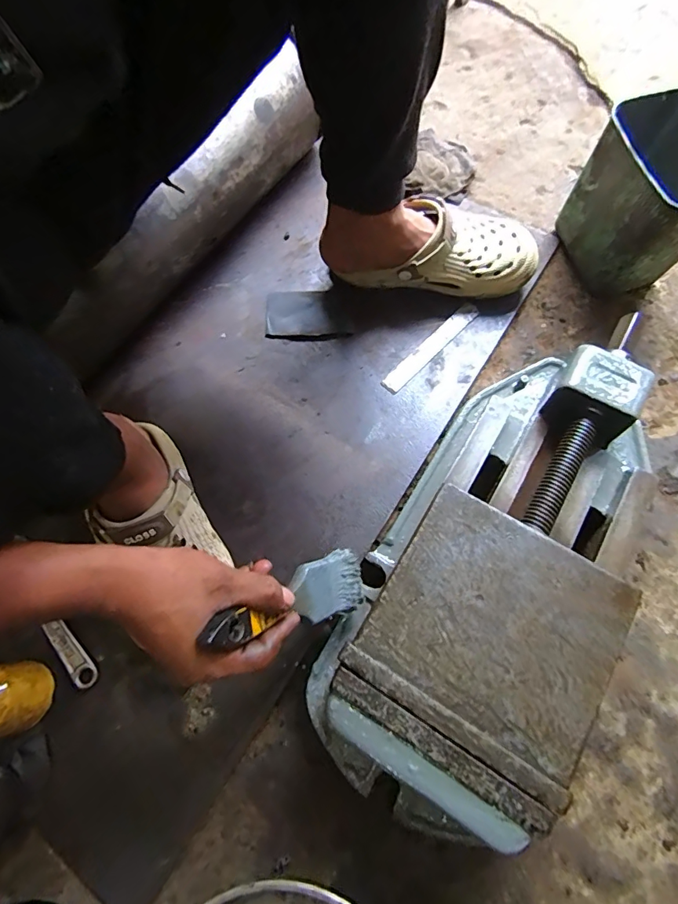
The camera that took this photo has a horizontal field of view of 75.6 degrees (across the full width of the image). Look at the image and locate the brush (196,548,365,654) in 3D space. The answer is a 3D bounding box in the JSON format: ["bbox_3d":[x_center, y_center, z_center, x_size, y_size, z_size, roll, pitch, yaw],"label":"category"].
[{"bbox_3d":[-0.031,0.108,0.336,0.010,0.188,0.050,-21,74,25],"label":"brush"}]

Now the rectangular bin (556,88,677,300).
[{"bbox_3d":[0.360,-0.296,0.525,0.108,0.156,0.170,-15,71,-1],"label":"rectangular bin"}]

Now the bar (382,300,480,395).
[{"bbox_3d":[0.117,-0.134,0.554,0.027,0.007,0.163,42,79,16],"label":"bar"}]

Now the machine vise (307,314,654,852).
[{"bbox_3d":[0.154,0.093,0.421,0.203,0.129,0.475,28,73,13],"label":"machine vise"}]

